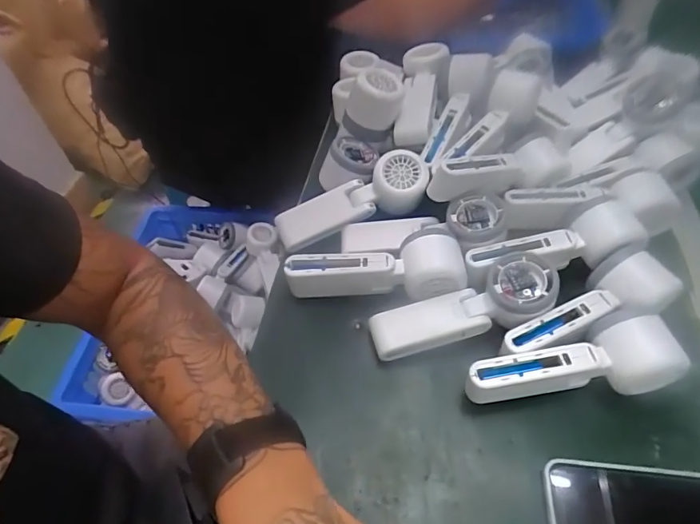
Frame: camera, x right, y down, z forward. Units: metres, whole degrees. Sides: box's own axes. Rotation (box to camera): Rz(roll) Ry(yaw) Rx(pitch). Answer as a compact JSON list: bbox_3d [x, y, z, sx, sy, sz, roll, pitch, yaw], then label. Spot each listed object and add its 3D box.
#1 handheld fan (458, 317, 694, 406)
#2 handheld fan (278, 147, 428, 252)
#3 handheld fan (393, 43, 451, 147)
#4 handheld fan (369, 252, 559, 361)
[{"bbox_3d":[0.176,0.080,0.368,0.161,0.055,0.052,-3,51,1],"label":"handheld fan"},{"bbox_3d":[0.004,-0.064,0.476,0.169,0.045,0.048,-25,52,5],"label":"handheld fan"},{"bbox_3d":[0.082,-0.201,0.531,0.061,0.046,0.141,12,74,13],"label":"handheld fan"},{"bbox_3d":[0.101,0.044,0.402,0.166,0.042,0.057,-21,51,7],"label":"handheld fan"}]

